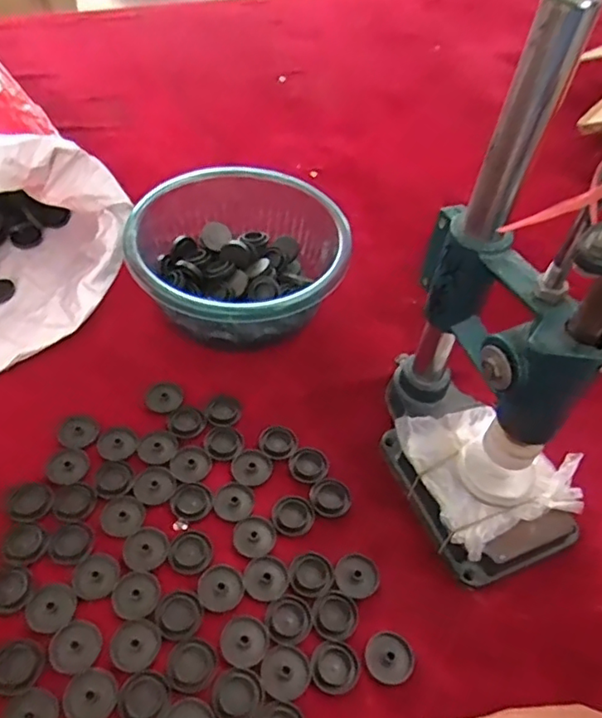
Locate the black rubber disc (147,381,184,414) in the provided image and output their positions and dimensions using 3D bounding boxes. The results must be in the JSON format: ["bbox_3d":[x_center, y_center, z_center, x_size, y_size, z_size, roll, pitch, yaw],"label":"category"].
[{"bbox_3d":[-0.125,0.035,0.536,0.031,0.009,0.029,3,49,-3],"label":"black rubber disc"}]

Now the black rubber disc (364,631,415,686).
[{"bbox_3d":[0.062,0.208,0.410,0.034,0.004,0.032,3,49,-3],"label":"black rubber disc"}]

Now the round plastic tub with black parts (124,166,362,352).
[{"bbox_3d":[-0.066,-0.094,0.592,0.199,0.096,0.199,3,49,-3],"label":"round plastic tub with black parts"}]

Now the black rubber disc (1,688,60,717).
[{"bbox_3d":[-0.172,0.228,0.373,0.034,0.004,0.032,3,49,-3],"label":"black rubber disc"}]

